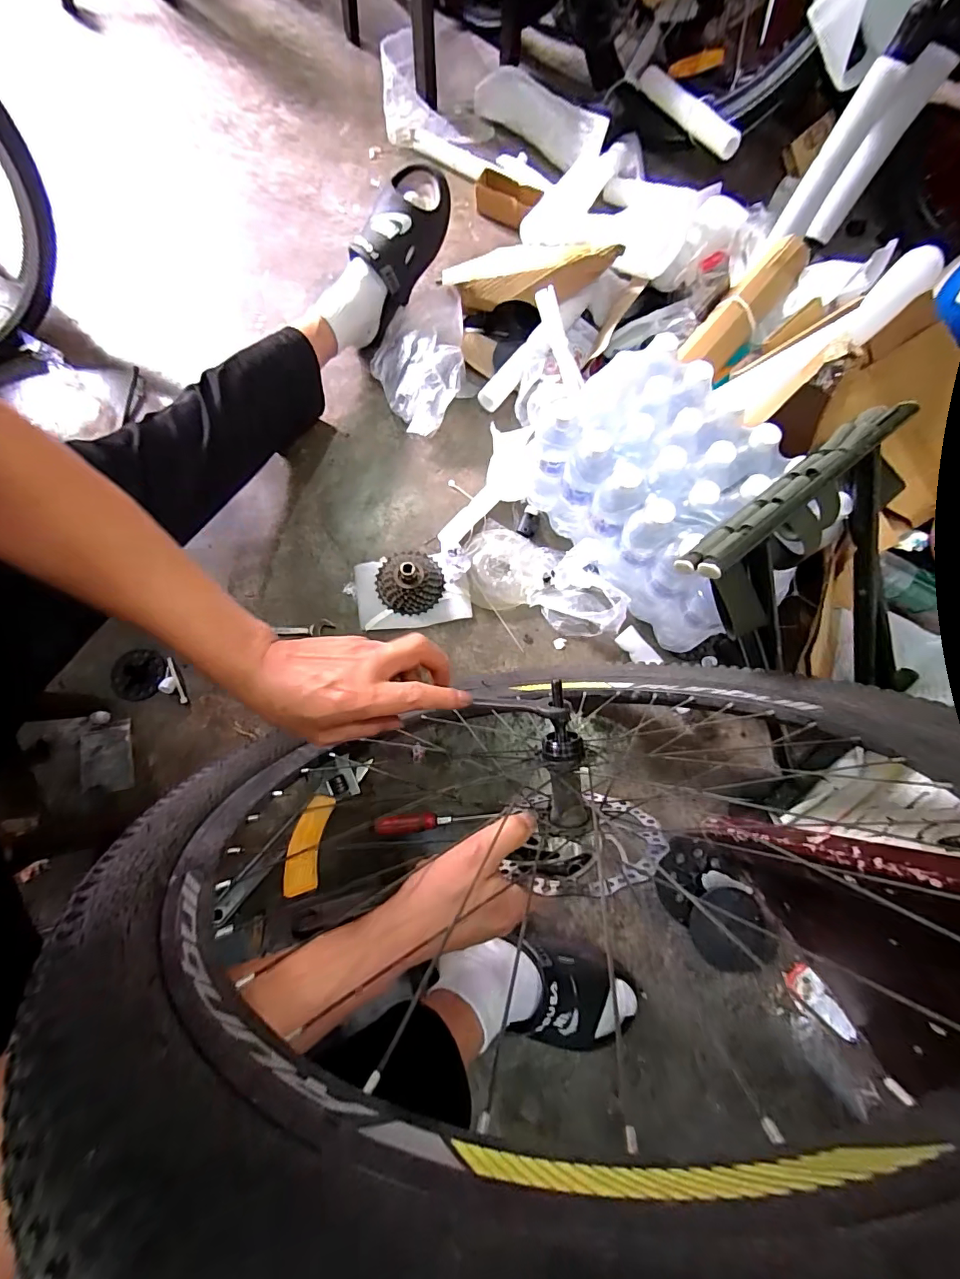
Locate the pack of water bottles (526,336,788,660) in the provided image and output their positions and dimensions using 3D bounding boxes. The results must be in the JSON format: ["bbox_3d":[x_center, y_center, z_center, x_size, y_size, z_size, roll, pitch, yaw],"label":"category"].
[{"bbox_3d":[0.271,-0.181,0.687,0.241,0.193,0.352,-36,81,-11],"label":"pack of water bottles"}]

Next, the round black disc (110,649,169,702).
[{"bbox_3d":[-0.504,0.051,0.695,0.076,0.017,0.074,0,82,3],"label":"round black disc"}]

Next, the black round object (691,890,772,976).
[{"bbox_3d":[0.338,0.392,0.647,0.093,0.027,0.099,1,76,-3],"label":"black round object"}]

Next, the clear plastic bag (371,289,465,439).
[{"bbox_3d":[-0.109,-0.481,0.827,0.158,0.079,0.266,1,76,-3],"label":"clear plastic bag"}]

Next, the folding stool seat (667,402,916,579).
[{"bbox_3d":[0.343,-0.167,0.506,0.326,0.041,0.042,-37,81,-11],"label":"folding stool seat"}]

